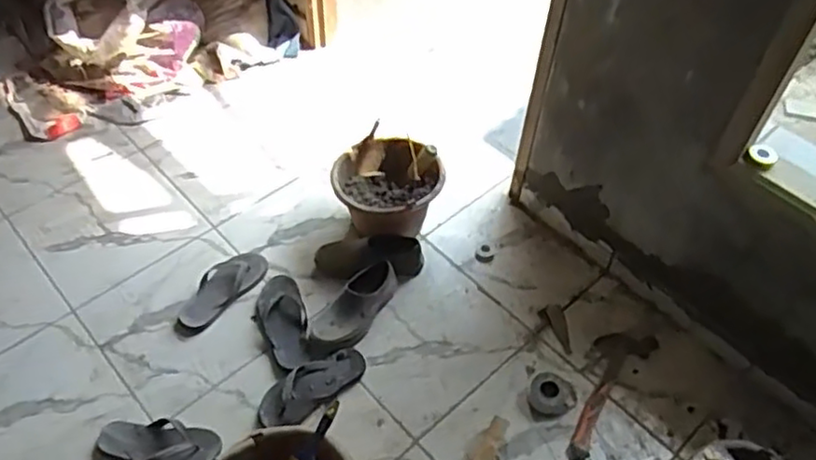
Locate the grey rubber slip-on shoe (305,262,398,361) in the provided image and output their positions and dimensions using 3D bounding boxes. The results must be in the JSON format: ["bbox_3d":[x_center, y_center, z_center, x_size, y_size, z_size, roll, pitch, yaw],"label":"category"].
[{"bbox_3d":[-0.131,0.193,1.646,0.110,0.075,0.286,34,58,22],"label":"grey rubber slip-on shoe"}]

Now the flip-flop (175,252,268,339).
[{"bbox_3d":[-0.469,0.148,1.703,0.115,0.042,0.262,36,57,24],"label":"flip-flop"}]

